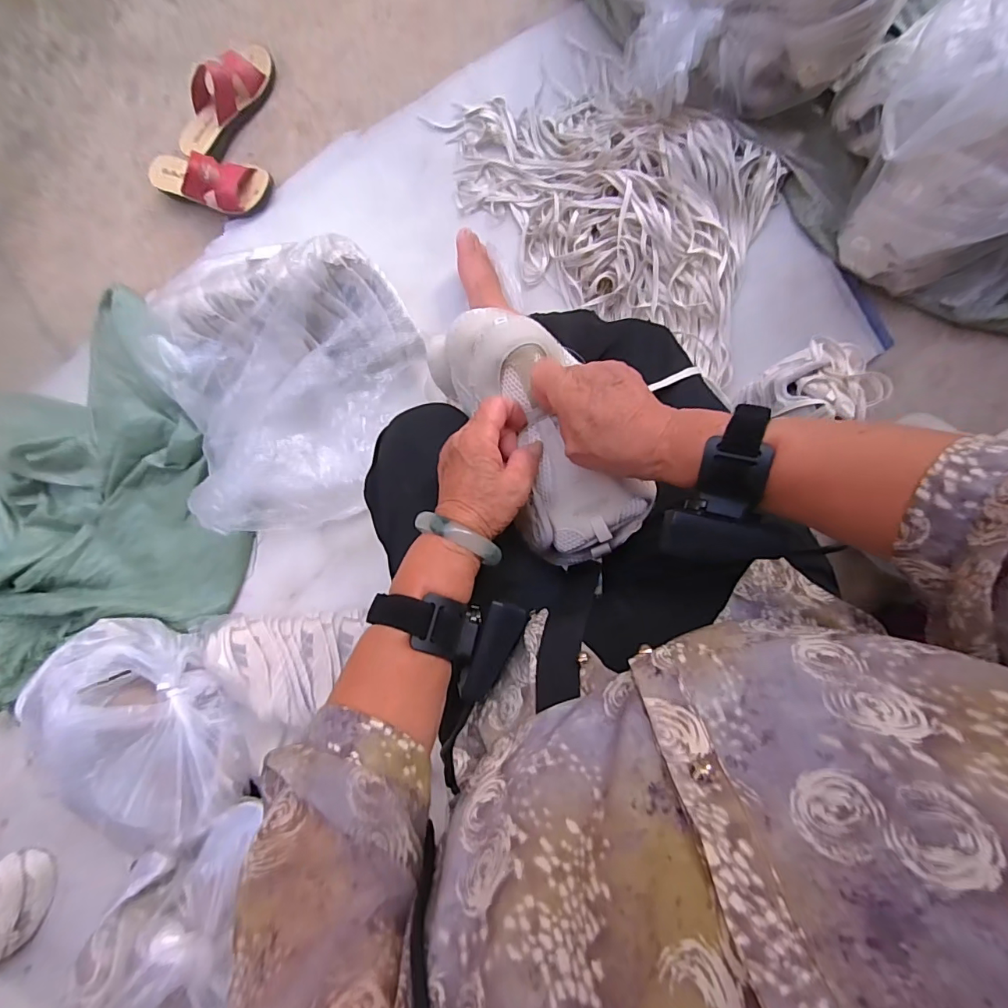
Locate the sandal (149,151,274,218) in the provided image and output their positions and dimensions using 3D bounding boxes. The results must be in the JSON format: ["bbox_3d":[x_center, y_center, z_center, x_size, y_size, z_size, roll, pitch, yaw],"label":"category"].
[{"bbox_3d":[-0.536,-0.577,0.851,0.228,0.075,0.086,16,93,7],"label":"sandal"}]

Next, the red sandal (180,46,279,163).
[{"bbox_3d":[-0.501,-0.723,0.856,0.087,0.080,0.228,36,95,5],"label":"red sandal"}]

